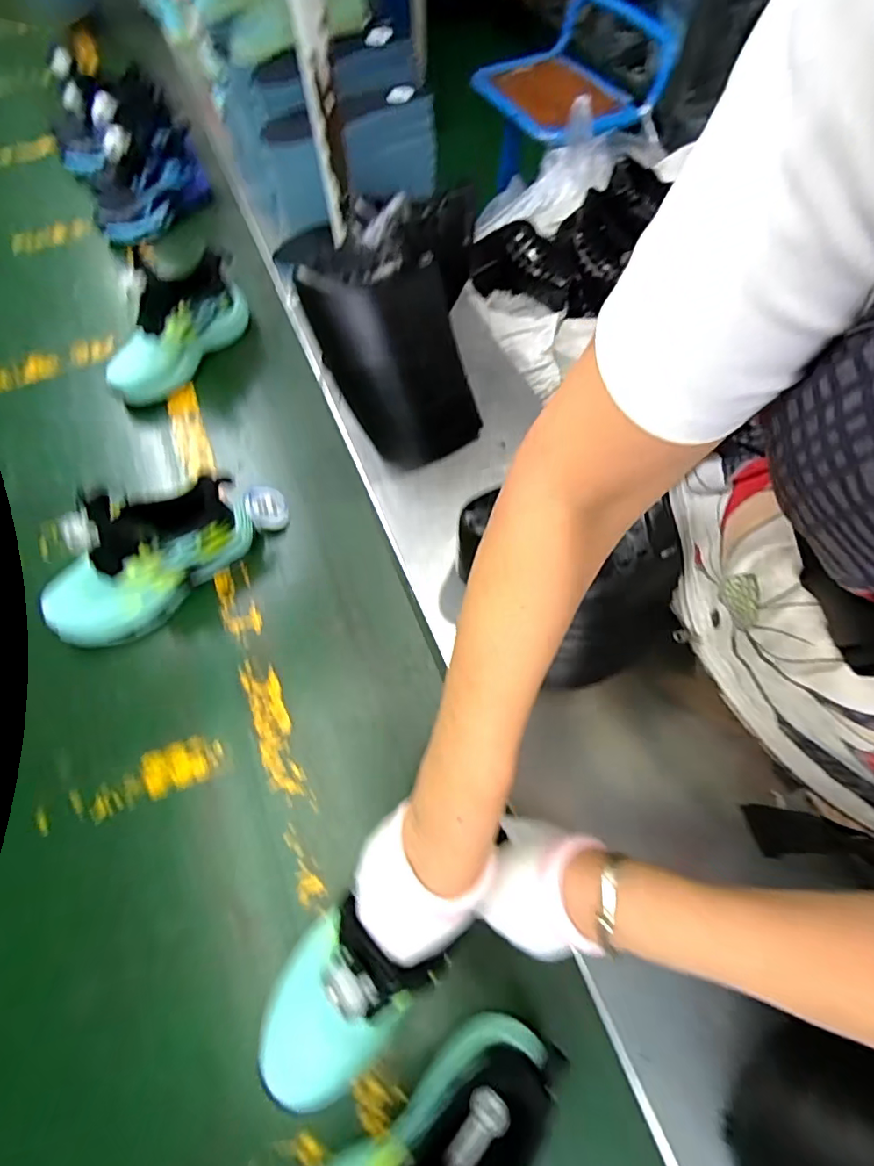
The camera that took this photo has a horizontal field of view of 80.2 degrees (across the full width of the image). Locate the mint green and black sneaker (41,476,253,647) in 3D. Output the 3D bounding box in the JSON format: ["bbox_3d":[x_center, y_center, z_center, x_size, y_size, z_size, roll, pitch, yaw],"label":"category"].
[{"bbox_3d":[-0.288,-0.030,0.508,0.217,0.129,0.083,-38,69,-17],"label":"mint green and black sneaker"}]

